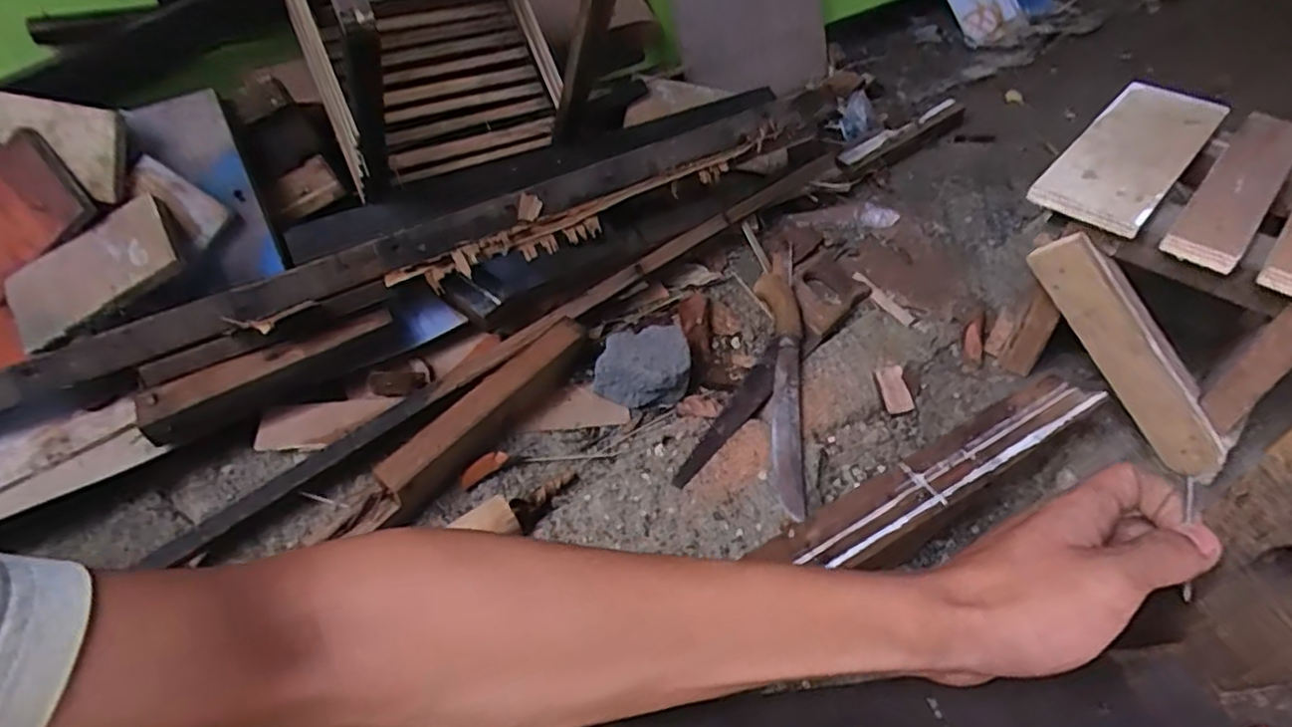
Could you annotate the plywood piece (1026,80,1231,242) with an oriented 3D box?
[{"bbox_3d":[0.512,-0.225,0.712,0.099,0.020,0.280,35,58,29],"label":"plywood piece"}]

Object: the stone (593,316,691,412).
[{"bbox_3d":[-0.004,0.006,0.828,0.119,0.079,0.073,-13,49,-7],"label":"stone"}]

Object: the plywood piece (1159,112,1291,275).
[{"bbox_3d":[0.585,-0.175,0.663,0.056,0.019,0.278,35,58,28],"label":"plywood piece"}]

